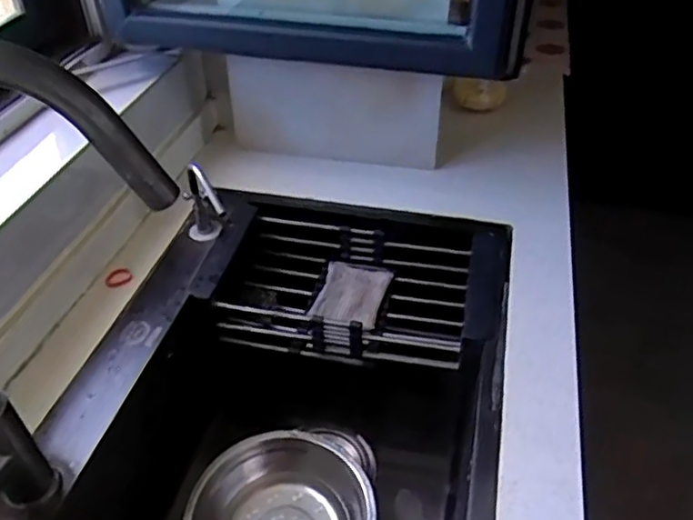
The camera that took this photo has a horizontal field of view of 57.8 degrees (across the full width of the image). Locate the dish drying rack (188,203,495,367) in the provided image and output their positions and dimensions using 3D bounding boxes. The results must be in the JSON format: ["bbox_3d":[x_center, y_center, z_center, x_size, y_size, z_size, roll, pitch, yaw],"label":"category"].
[{"bbox_3d":[0.011,0.030,0.843,0.371,0.090,0.215,9,42,10],"label":"dish drying rack"}]

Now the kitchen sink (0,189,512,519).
[{"bbox_3d":[-0.057,0.193,0.764,0.447,0.233,0.597,9,42,10],"label":"kitchen sink"}]

